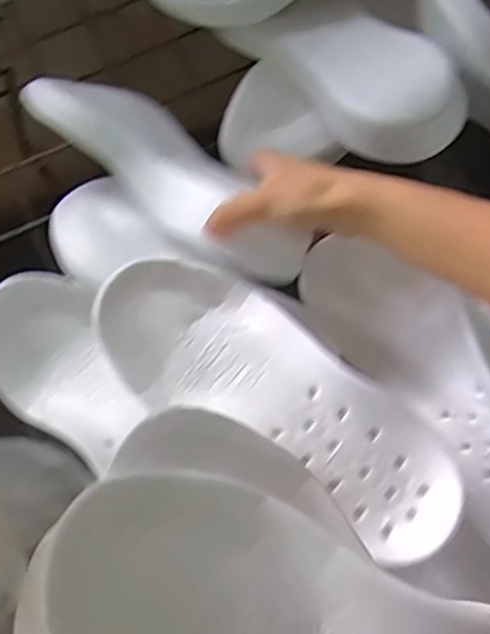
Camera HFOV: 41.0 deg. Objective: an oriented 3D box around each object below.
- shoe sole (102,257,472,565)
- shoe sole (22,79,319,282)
[{"bbox_3d":[0.022,0.054,0.470,0.286,0.030,0.107,34,75,11],"label":"shoe sole"},{"bbox_3d":[-0.064,-0.121,0.537,0.266,0.046,0.083,38,76,7],"label":"shoe sole"}]

